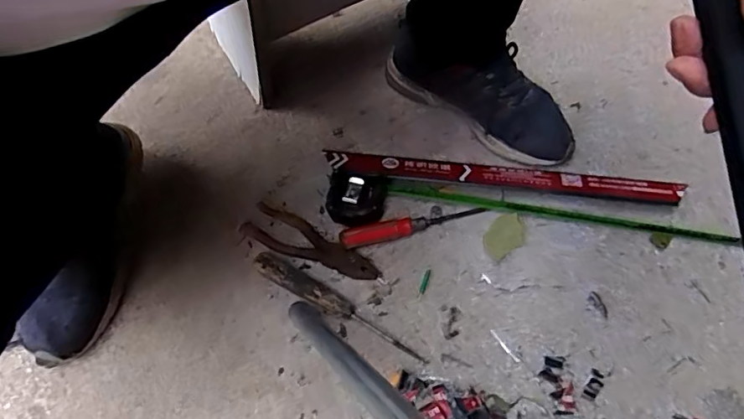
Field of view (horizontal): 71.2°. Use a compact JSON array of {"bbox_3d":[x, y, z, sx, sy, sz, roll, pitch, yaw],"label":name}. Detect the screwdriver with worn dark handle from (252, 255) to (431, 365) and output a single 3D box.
[{"bbox_3d":[-0.036,0.105,0.590,0.215,0.028,0.035,25,65,12],"label":"screwdriver with worn dark handle"}]

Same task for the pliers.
[{"bbox_3d":[-0.073,0.038,0.633,0.177,0.016,0.047,22,64,11],"label":"pliers"}]

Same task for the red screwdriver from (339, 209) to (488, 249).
[{"bbox_3d":[0.051,0.021,0.638,0.180,0.022,0.025,-13,63,-6],"label":"red screwdriver"}]

